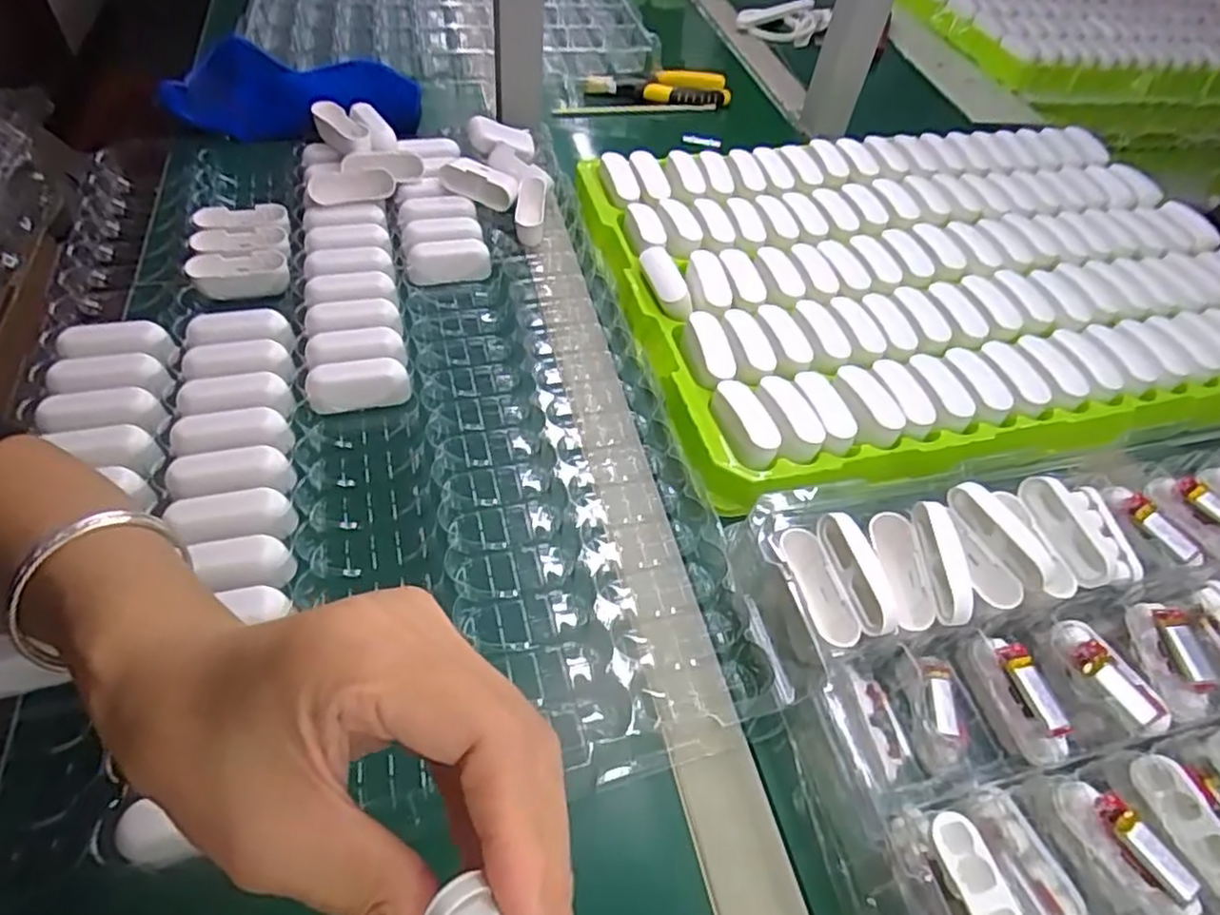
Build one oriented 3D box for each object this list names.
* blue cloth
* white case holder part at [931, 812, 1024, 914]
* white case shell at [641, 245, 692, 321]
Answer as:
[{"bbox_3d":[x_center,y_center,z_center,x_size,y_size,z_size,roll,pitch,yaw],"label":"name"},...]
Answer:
[{"bbox_3d":[-0.300,-0.350,0.651,0.224,0.037,0.149,11,50,2],"label":"blue cloth"},{"bbox_3d":[0.150,0.175,0.271,0.020,0.008,0.062,-9,53,-14],"label":"white case holder part"},{"bbox_3d":[0.042,-0.134,0.515,0.019,0.015,0.074,-8,52,-14],"label":"white case shell"}]

